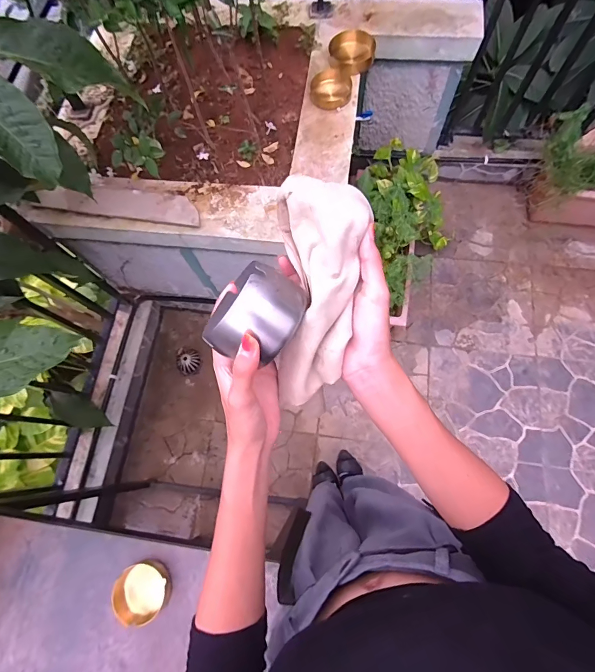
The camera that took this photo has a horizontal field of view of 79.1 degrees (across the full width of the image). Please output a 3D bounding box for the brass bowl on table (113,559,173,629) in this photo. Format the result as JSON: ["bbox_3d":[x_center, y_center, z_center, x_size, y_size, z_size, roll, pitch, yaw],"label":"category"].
[{"bbox_3d":[-0.237,0.393,0.558,0.077,0.043,0.076,-1,72,3],"label":"brass bowl on table"}]

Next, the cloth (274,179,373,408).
[{"bbox_3d":[0.015,-0.032,0.298,0.069,0.039,0.186,4,99,3],"label":"cloth"}]

